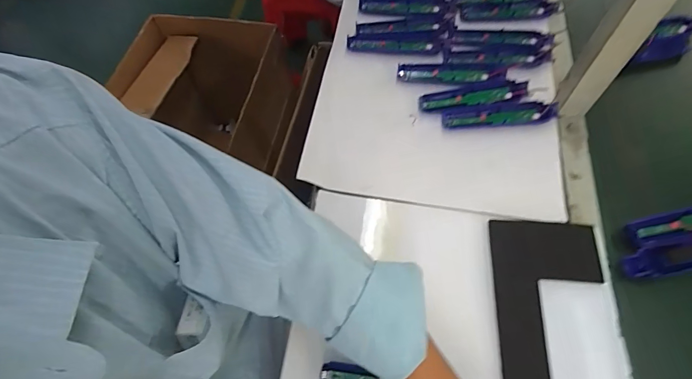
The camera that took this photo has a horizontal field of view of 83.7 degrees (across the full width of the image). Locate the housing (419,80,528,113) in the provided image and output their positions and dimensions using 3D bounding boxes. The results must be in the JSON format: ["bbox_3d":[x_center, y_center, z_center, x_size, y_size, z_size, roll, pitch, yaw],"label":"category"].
[{"bbox_3d":[0.194,-0.142,0.590,0.161,0.012,0.040,-8,64,-3],"label":"housing"}]

